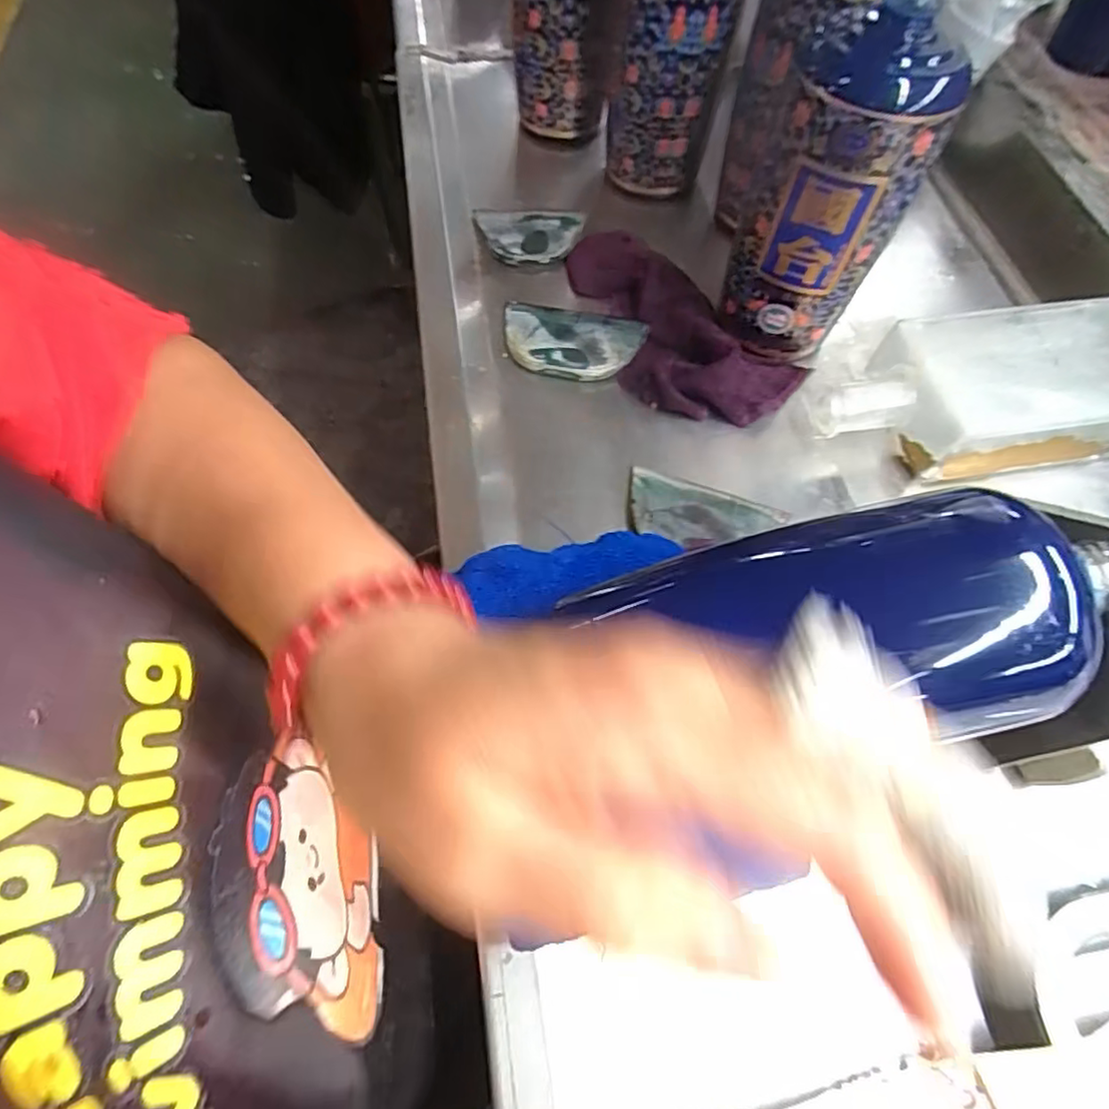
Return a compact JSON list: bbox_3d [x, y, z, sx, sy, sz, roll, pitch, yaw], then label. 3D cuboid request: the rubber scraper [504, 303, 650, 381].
[{"bbox_3d":[0.010,-0.139,0.413,0.092,0.008,0.055,11,59,7],"label":"rubber scraper"}]

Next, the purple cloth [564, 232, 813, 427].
[{"bbox_3d":[0.065,-0.153,0.404,0.077,0.028,0.189,-26,66,-12],"label":"purple cloth"}]

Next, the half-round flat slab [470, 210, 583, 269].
[{"bbox_3d":[-0.022,-0.233,0.462,0.076,0.013,0.051,9,64,5],"label":"half-round flat slab"}]

